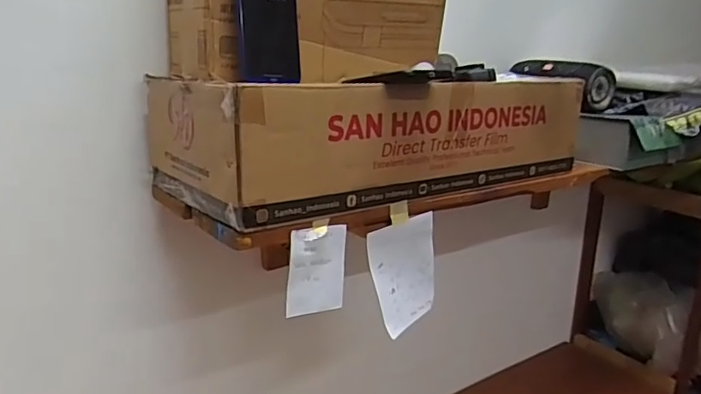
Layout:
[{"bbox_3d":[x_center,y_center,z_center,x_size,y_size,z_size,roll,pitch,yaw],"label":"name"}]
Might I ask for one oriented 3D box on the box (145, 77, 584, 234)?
[{"bbox_3d":[0.047,-0.105,0.839,0.613,0.148,0.291,-11,22,-37],"label":"box"}]

